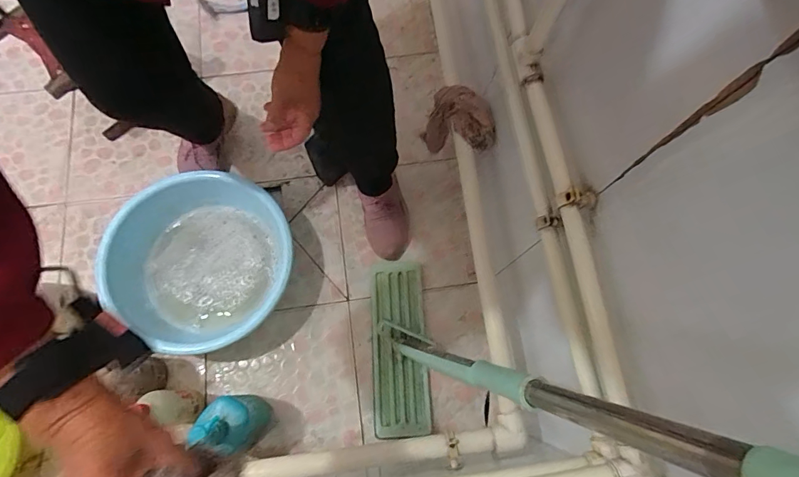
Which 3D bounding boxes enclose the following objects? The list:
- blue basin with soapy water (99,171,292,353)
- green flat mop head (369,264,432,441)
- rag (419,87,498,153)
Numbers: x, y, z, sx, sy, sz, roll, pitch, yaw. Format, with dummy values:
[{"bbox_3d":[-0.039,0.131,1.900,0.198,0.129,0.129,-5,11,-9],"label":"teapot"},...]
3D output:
[{"bbox_3d":[-0.397,0.022,0.877,0.321,0.121,0.322,1,73,-2],"label":"blue basin with soapy water"},{"bbox_3d":[-0.003,0.225,0.901,0.113,0.025,0.345,-2,73,-3],"label":"green flat mop head"},{"bbox_3d":[0.108,-0.202,0.787,0.134,0.132,0.083,27,74,6],"label":"rag"}]

